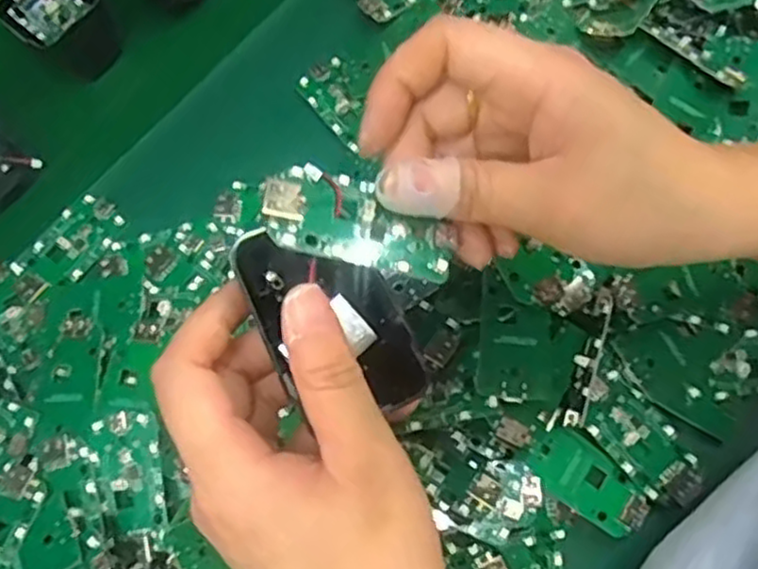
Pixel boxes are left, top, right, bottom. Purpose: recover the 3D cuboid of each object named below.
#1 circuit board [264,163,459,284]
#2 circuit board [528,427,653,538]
[{"bbox_3d":[-0.006,-0.019,0.234,0.062,0.007,0.029,19,75,-12],"label":"circuit board"},{"bbox_3d":[0.096,0.090,0.330,0.056,0.010,0.028,36,79,11],"label":"circuit board"}]

